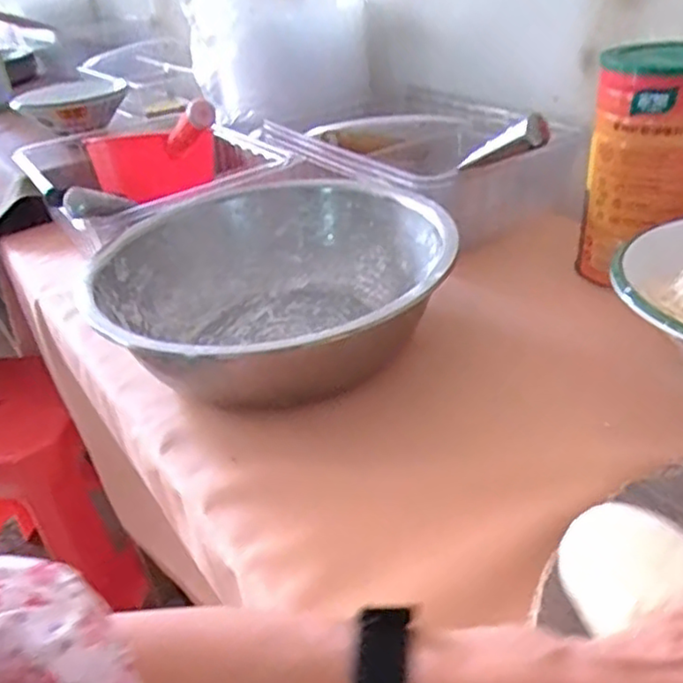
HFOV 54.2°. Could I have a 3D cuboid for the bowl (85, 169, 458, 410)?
[{"bbox_3d":[-0.059,-0.050,0.647,0.301,0.111,0.324,-5,33,3],"label":"bowl"}]

